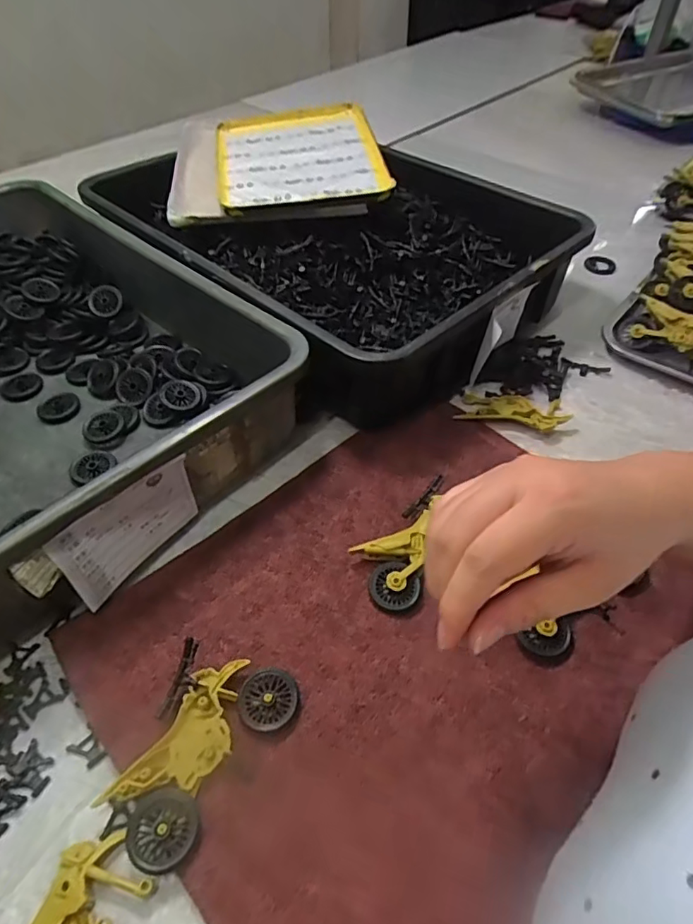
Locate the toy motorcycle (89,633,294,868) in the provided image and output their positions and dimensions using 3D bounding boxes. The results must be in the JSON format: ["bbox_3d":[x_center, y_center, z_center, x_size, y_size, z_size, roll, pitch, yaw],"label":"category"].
[{"bbox_3d":[-0.090,0.168,0.322,0.077,0.015,0.117,23,53,19],"label":"toy motorcycle"}]

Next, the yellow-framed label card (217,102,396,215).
[{"bbox_3d":[-0.063,-0.392,0.685,0.198,0.027,0.254,-8,49,-6],"label":"yellow-framed label card"}]

